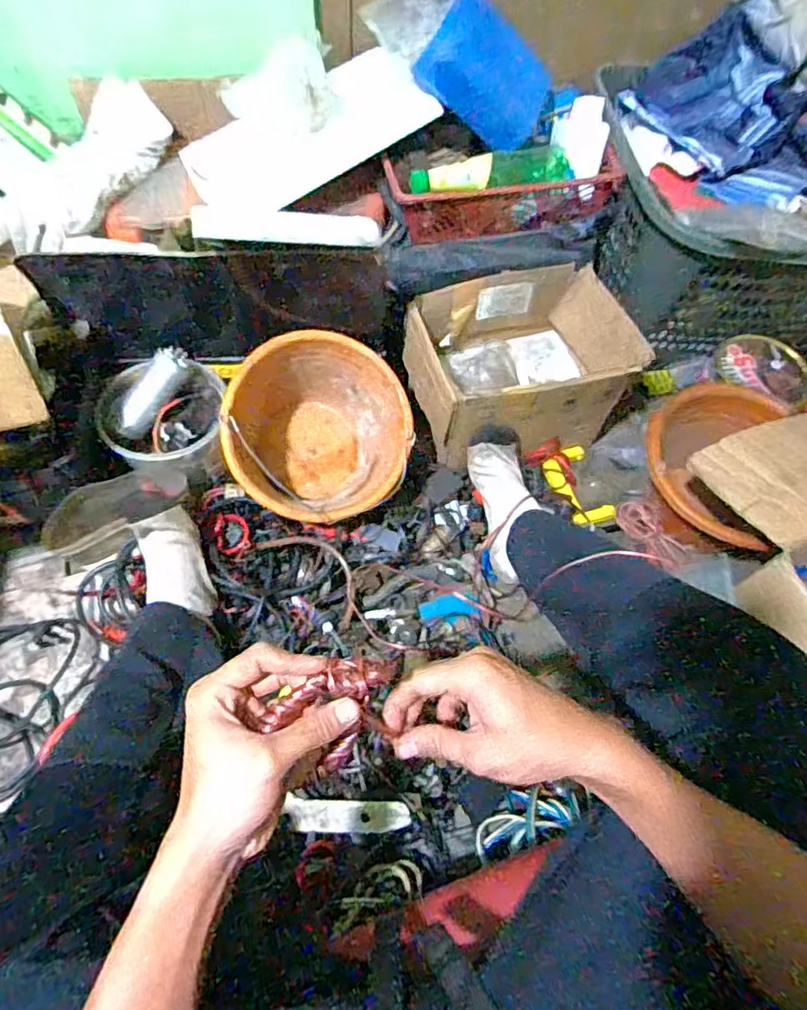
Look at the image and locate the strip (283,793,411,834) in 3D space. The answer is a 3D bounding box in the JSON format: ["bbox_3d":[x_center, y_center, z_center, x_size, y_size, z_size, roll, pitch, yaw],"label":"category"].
[{"bbox_3d":[-0.064,0.350,0.643,0.144,0.008,0.036,-4,64,14],"label":"strip"}]

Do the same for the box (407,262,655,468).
[{"bbox_3d":[0.174,-0.219,0.888,0.319,0.154,0.234,-14,65,-10],"label":"box"}]

